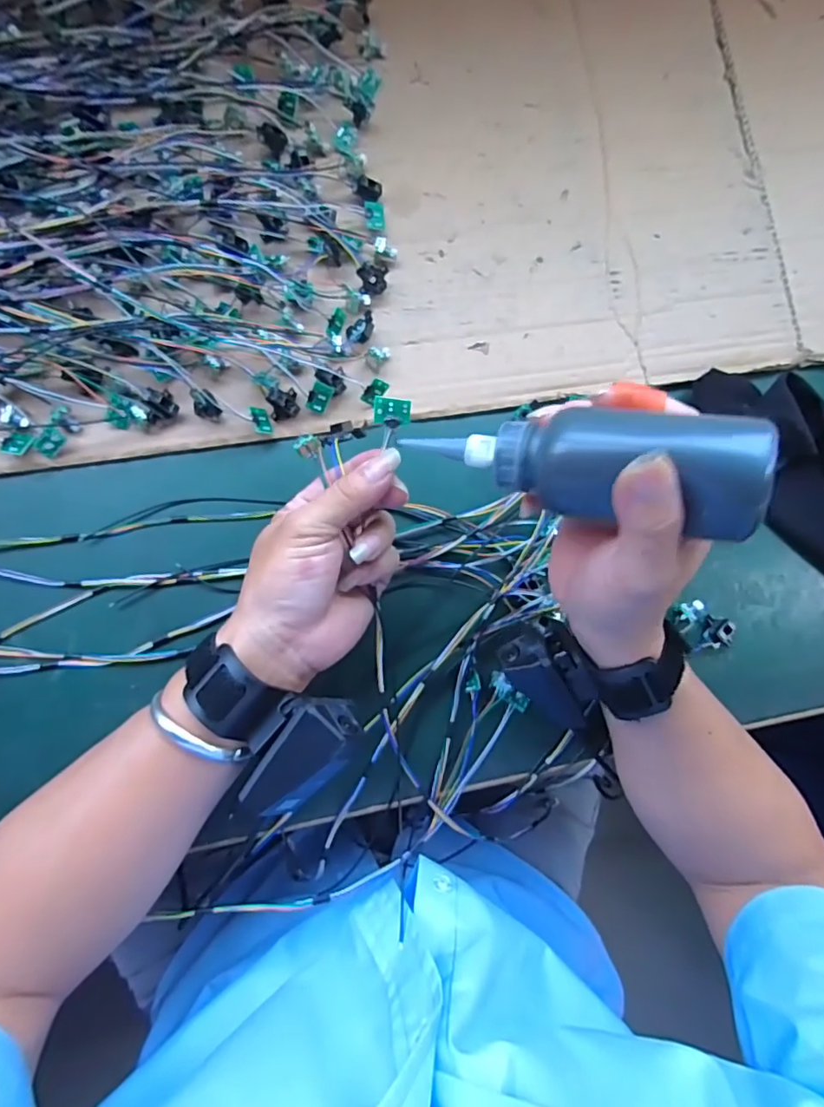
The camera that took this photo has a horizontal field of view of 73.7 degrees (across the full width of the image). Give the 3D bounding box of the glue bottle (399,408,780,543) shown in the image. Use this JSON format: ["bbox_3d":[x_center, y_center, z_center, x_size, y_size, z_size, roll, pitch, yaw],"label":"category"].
[{"bbox_3d":[0.066,-0.038,0.229,0.142,0.033,0.038,11,82,27],"label":"glue bottle"}]

